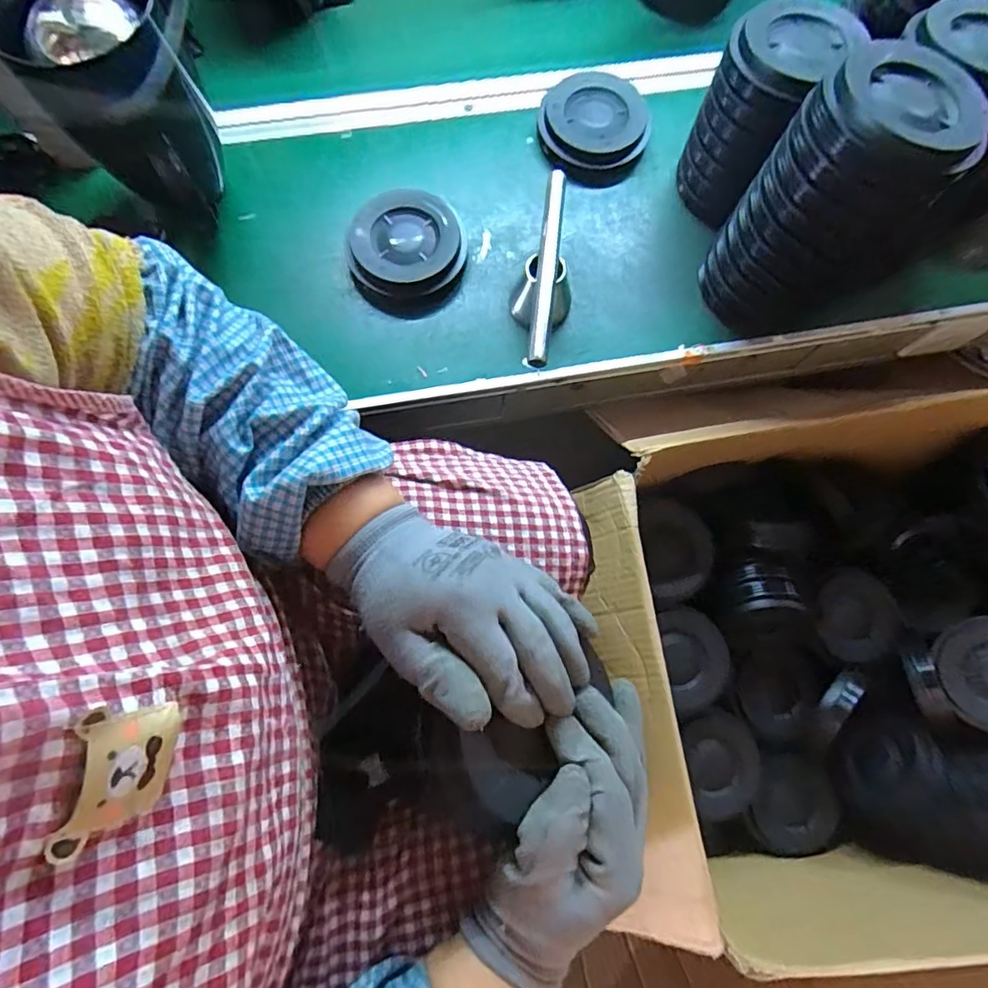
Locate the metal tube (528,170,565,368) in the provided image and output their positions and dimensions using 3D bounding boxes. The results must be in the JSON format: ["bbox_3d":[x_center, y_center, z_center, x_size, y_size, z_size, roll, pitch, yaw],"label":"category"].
[{"bbox_3d":[0.049,-0.209,0.503,0.018,0.018,0.201,7,74,1],"label":"metal tube"}]

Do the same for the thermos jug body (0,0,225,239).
[{"bbox_3d":[-0.320,-0.333,0.482,0.126,0.207,0.156,-3,74,-2],"label":"thermos jug body"}]

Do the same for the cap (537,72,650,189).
[{"bbox_3d":[0.106,-0.391,0.592,0.117,0.040,0.108,0,74,-1],"label":"cap"}]

